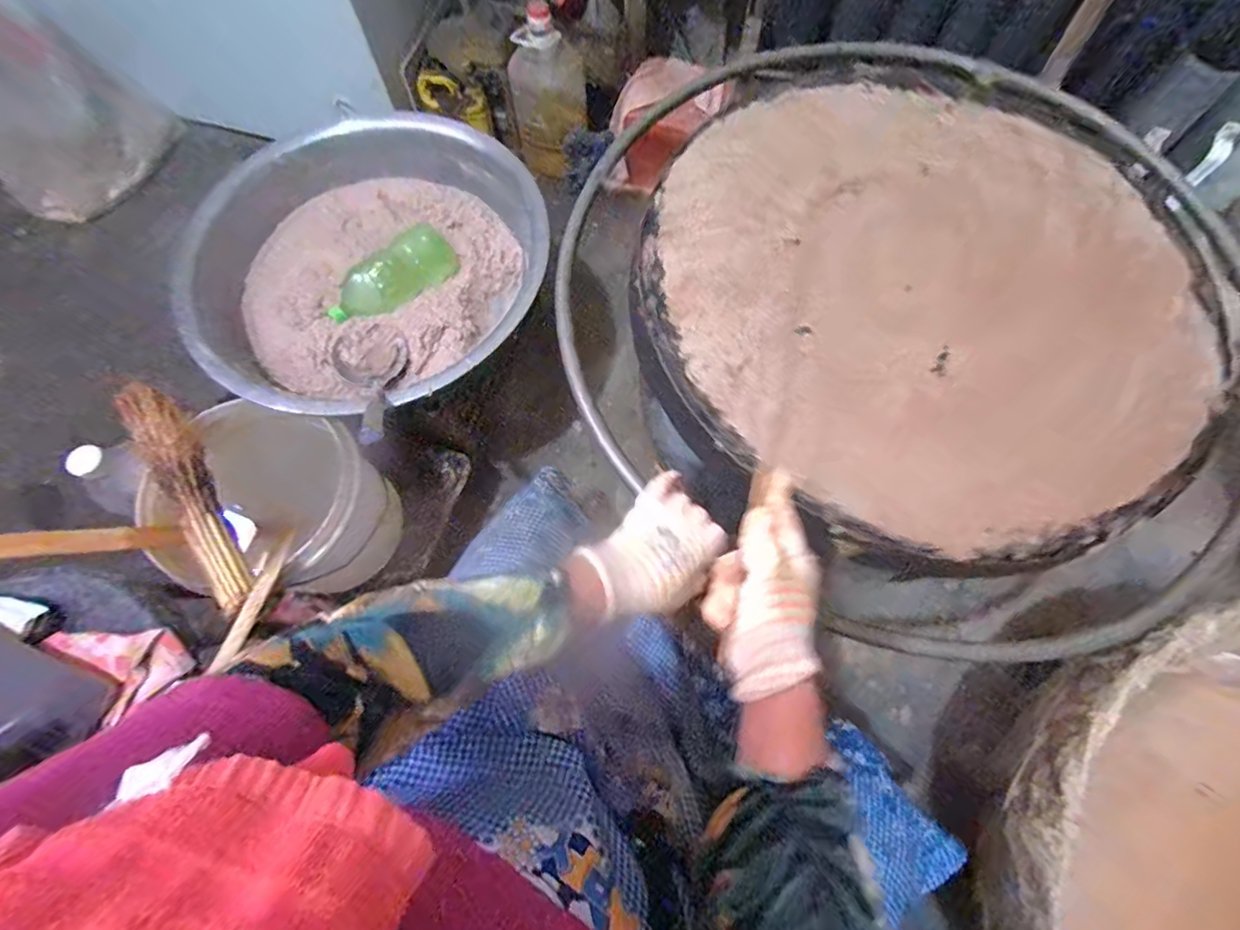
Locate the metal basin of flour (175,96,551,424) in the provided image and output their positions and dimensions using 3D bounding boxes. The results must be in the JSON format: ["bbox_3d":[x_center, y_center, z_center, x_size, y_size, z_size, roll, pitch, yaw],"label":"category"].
[{"bbox_3d":[-0.408,-0.303,0.846,0.490,0.141,0.509,0,70,-1],"label":"metal basin of flour"}]

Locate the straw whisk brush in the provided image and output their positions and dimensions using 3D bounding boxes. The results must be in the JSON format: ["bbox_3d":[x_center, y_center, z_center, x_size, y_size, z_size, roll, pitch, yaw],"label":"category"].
[{"bbox_3d":[-0.552,0.024,0.665,0.066,0.042,0.343,-34,74,-12],"label":"straw whisk brush"}]

